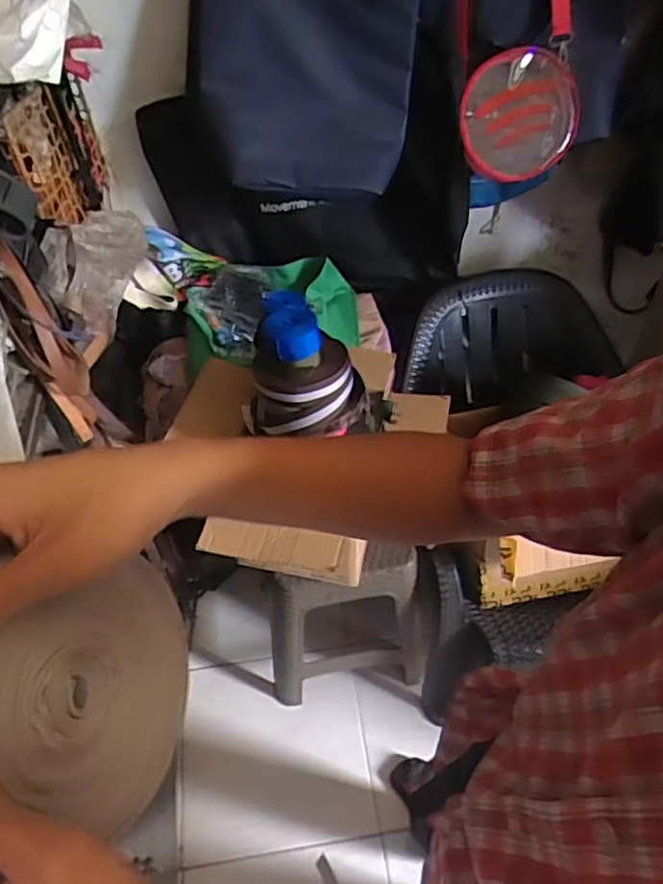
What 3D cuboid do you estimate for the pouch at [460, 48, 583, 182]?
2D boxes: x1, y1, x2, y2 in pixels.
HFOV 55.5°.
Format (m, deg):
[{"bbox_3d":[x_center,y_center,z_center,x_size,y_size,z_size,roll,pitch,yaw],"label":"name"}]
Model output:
[{"bbox_3d":[0.346,-0.598,1.153,0.216,0.211,0.044,-39,22,7],"label":"pouch"}]

